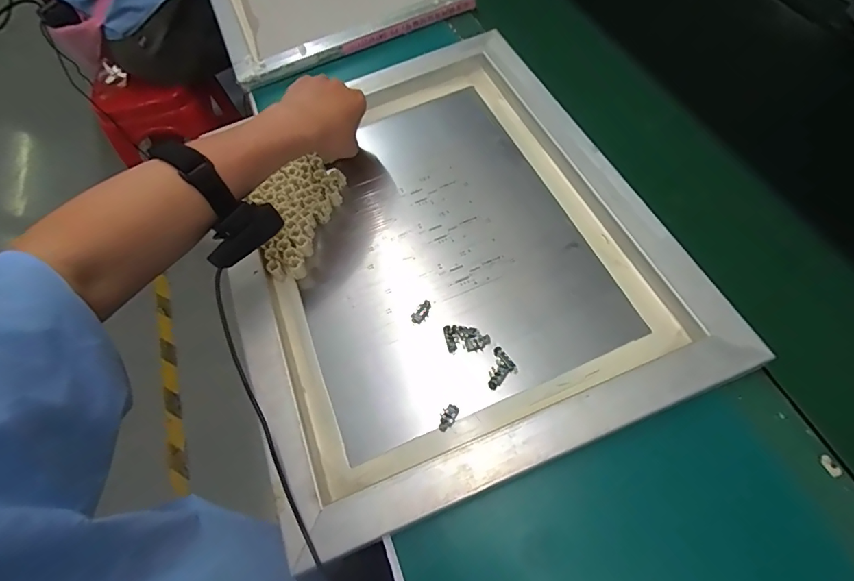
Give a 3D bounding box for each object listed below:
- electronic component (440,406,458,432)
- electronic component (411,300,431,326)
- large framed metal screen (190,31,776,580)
[{"bbox_3d":[0.019,0.111,0.400,0.013,0.007,0.024,21,65,17],"label":"electronic component"},{"bbox_3d":[-0.005,0.022,0.457,0.012,0.004,0.025,32,82,16],"label":"electronic component"},{"bbox_3d":[0.004,-0.058,0.488,0.409,0.043,0.492,-23,58,-5],"label":"large framed metal screen"}]

